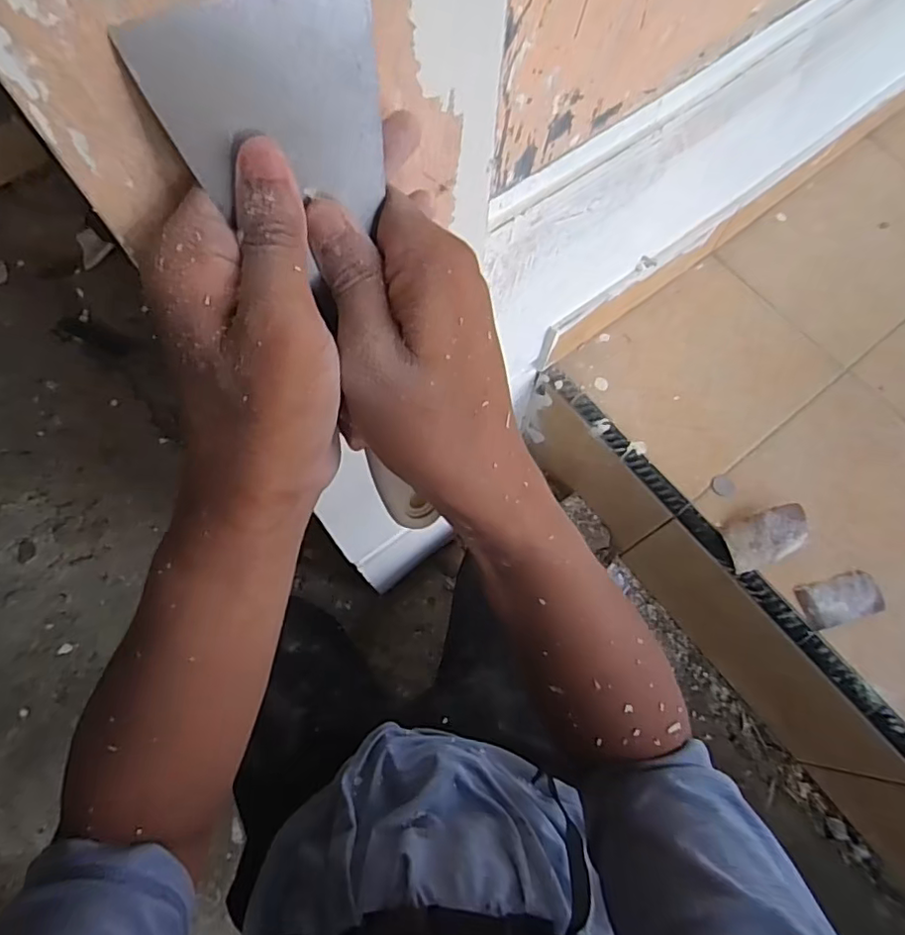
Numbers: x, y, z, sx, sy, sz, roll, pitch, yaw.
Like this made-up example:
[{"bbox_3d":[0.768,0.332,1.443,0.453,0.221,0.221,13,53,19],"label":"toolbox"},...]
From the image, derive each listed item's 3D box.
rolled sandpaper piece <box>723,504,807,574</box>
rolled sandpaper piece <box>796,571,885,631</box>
[{"bbox_3d":[0.386,0.085,0.710,0.099,0.023,0.061,-17,70,-7],"label":"rolled sandpaper piece"},{"bbox_3d":[0.471,0.158,0.699,0.102,0.016,0.054,-13,70,-6],"label":"rolled sandpaper piece"}]

